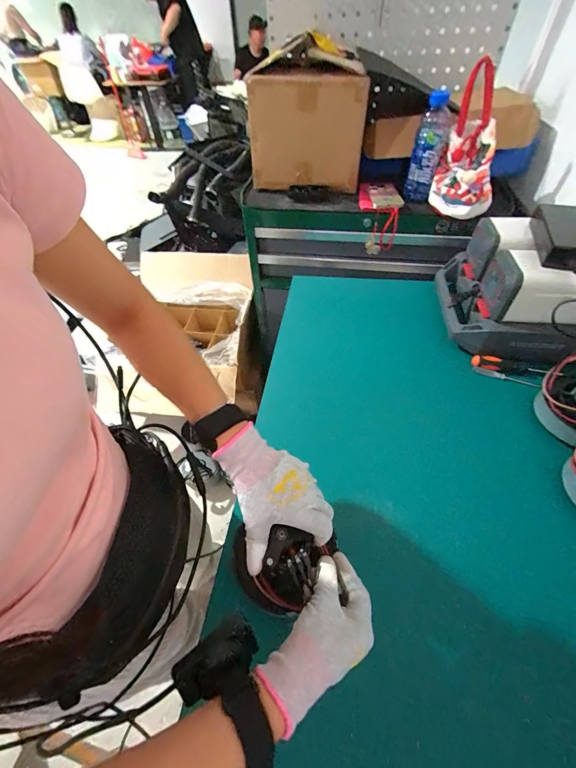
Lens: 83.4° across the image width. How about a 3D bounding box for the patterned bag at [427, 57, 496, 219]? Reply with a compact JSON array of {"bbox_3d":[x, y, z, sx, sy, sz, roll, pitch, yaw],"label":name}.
[{"bbox_3d":[0.398,-0.519,0.710,0.112,0.280,0.092,-1,24,2],"label":"patterned bag"}]

